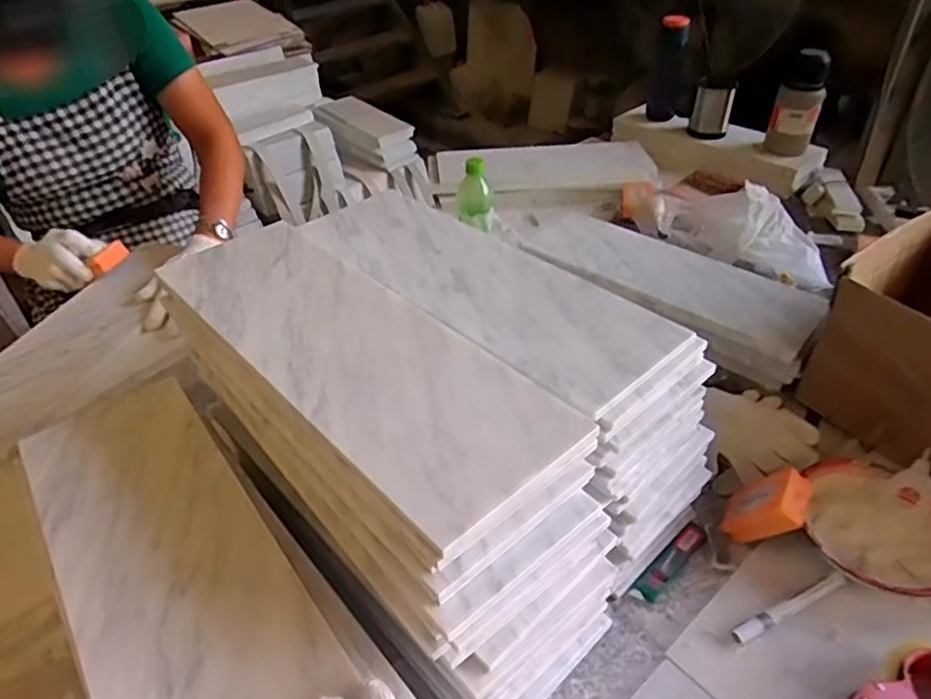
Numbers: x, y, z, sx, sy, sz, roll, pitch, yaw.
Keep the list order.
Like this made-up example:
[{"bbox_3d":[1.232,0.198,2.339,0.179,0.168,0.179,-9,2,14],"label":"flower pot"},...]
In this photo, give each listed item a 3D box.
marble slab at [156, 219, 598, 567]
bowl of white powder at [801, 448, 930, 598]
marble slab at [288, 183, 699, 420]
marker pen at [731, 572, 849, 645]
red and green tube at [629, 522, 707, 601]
[{"bbox_3d":[-0.099,-0.012,0.563,0.171,0.018,0.439,-31,47,-30],"label":"marble slab"},{"bbox_3d":[0.442,0.182,0.669,0.152,0.062,0.160,-2,40,2],"label":"bowl of white powder"},{"bbox_3d":[0.006,-0.080,0.682,0.157,0.015,0.444,-33,48,-30],"label":"marble slab"},{"bbox_3d":[0.323,0.255,0.633,0.135,0.011,0.017,-19,42,-19],"label":"marker pen"},{"bbox_3d":[0.225,0.229,0.695,0.116,0.015,0.024,-32,48,-30],"label":"red and green tube"}]

